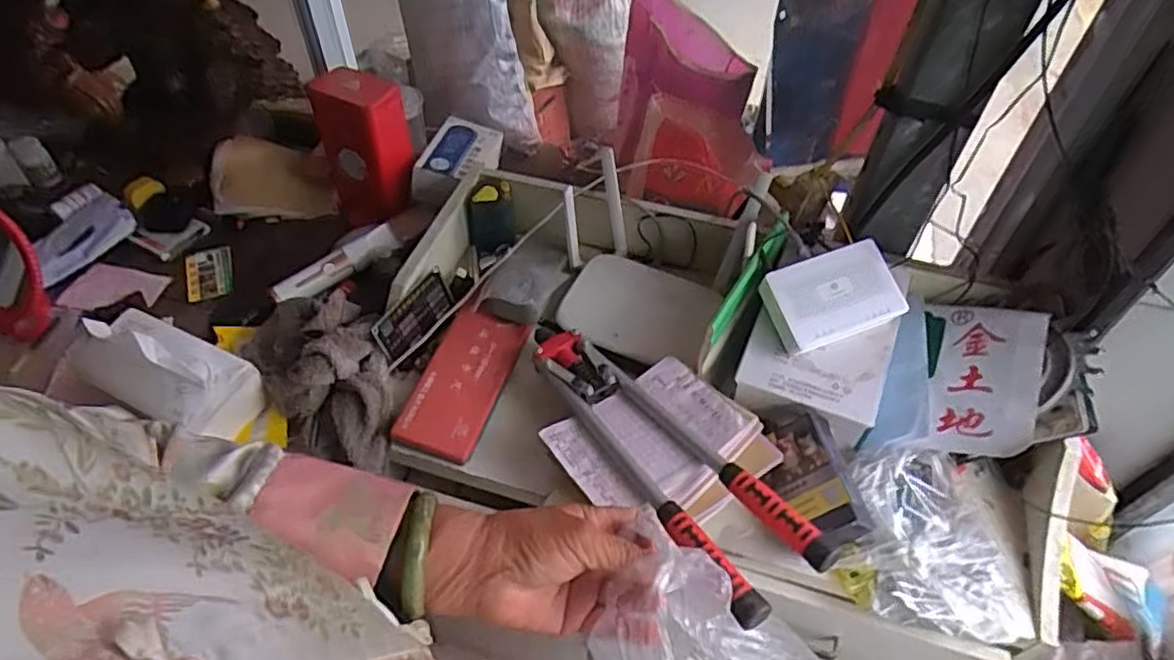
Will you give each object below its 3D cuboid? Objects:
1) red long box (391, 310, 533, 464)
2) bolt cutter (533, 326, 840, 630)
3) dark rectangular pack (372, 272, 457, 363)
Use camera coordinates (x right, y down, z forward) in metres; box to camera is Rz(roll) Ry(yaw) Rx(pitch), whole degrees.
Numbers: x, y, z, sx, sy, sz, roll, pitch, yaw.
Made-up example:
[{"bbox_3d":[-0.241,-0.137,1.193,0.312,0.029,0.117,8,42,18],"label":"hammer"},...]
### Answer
[{"bbox_3d":[-0.140,0.059,0.780,0.095,0.027,0.180,15,51,10],"label":"red long box"},{"bbox_3d":[0.064,0.106,0.680,0.110,0.064,0.384,-27,56,-22],"label":"bolt cutter"},{"bbox_3d":[-0.196,-0.018,0.800,0.015,0.051,0.116,4,42,42],"label":"dark rectangular pack"}]

